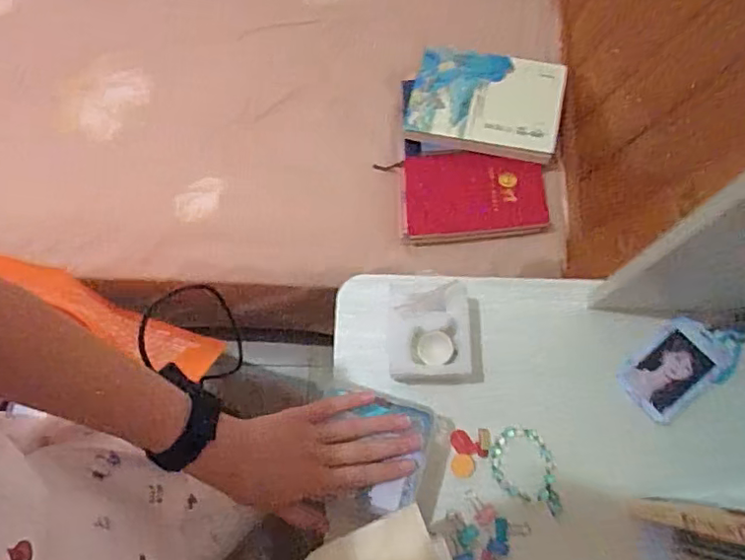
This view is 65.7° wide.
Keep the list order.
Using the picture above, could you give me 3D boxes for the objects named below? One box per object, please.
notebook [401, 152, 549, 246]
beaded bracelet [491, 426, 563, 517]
[{"bbox_3d":[0.154,-0.130,0.898,0.215,0.028,0.141,-5,81,14],"label":"notebook"},{"bbox_3d":[0.149,0.187,0.567,0.062,0.009,0.083,-5,72,-1],"label":"beaded bracelet"}]

